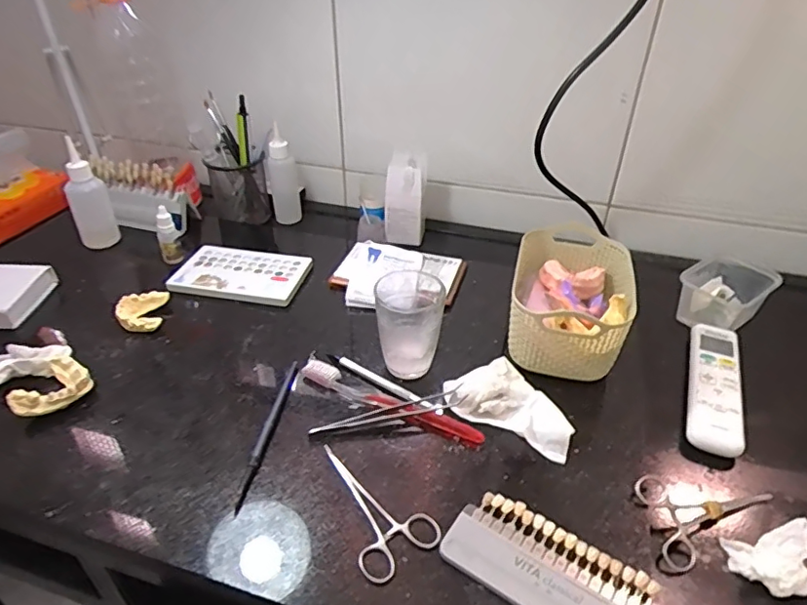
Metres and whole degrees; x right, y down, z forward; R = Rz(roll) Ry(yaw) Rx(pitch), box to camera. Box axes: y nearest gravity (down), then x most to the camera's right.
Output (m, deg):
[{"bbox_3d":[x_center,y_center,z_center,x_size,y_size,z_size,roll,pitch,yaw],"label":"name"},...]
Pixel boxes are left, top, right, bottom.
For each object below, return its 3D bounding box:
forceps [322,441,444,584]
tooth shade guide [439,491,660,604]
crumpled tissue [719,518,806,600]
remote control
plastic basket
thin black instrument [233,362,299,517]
[{"bbox_3d":[-0.030,0.158,0.437,0.063,0.008,0.123,-23,43,-29],"label":"forceps"},{"bbox_3d":[0.103,0.190,0.390,0.145,0.010,0.066,23,42,27],"label":"tooth shade guide"},{"bbox_3d":[0.275,0.187,0.404,0.055,0.040,0.044,7,37,8],"label":"crumpled tissue"},{"bbox_3d":[0.314,0.083,0.560,0.044,0.024,0.176,15,39,18],"label":"remote control"},{"bbox_3d":[0.173,0.001,0.586,0.114,0.083,0.176,9,37,10],"label":"plastic basket"},{"bbox_3d":[-0.120,0.112,0.493,0.010,0.010,0.165,6,37,6],"label":"thin black instrument"}]

